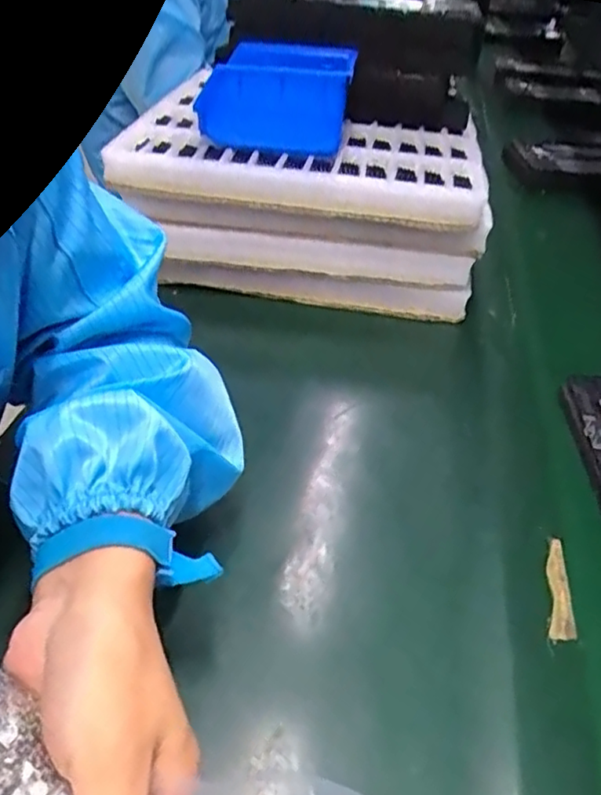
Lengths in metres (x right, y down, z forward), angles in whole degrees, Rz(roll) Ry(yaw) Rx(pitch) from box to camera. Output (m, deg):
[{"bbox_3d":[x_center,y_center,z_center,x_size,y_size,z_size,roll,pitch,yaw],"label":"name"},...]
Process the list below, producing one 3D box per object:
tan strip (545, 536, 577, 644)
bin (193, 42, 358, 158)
[{"bbox_3d":[0.153,0.114,0.373,0.013,0.010,0.067,12,40,9],"label":"tan strip"},{"bbox_3d":[-0.019,-0.269,0.559,0.131,0.079,0.065,16,41,14],"label":"bin"}]

